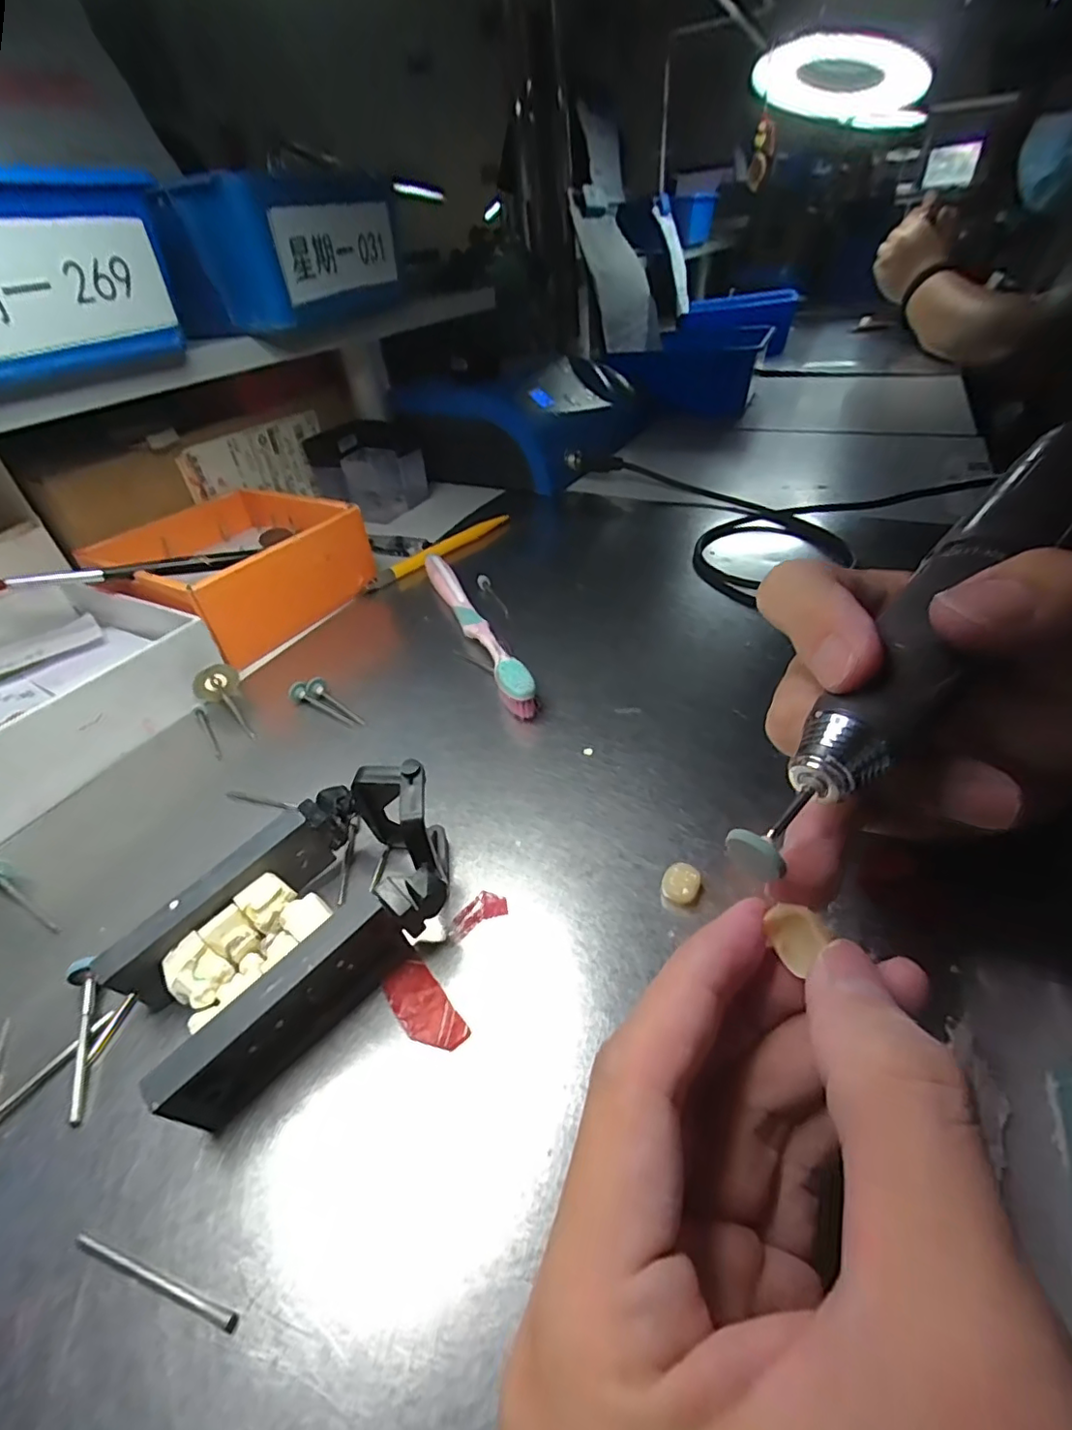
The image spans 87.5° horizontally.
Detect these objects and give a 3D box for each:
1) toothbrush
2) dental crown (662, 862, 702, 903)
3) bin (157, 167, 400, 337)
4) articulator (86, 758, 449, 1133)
[{"bbox_3d":[-0.037,-0.052,0.308,0.015,0.019,0.175,-18,41,-14],"label":"toothbrush"},{"bbox_3d":[0.047,0.054,0.181,0.011,0.007,0.011,15,44,24],"label":"dental crown"},{"bbox_3d":[-0.147,-0.279,0.339,0.076,0.063,0.140,12,43,20],"label":"bin"},{"bbox_3d":[-0.068,0.057,0.164,0.092,0.043,0.056,-33,46,-28],"label":"articulator"}]

